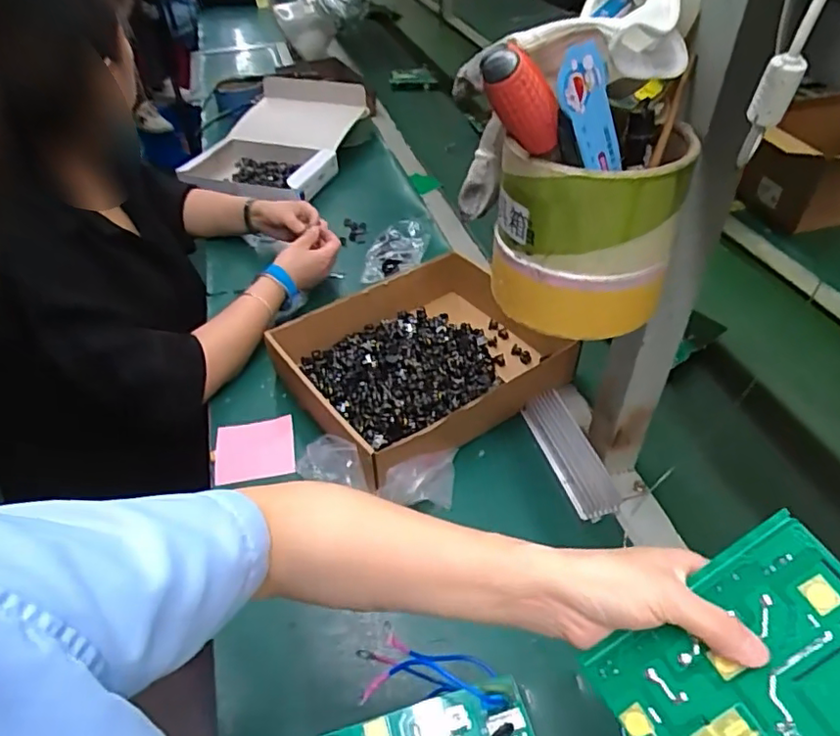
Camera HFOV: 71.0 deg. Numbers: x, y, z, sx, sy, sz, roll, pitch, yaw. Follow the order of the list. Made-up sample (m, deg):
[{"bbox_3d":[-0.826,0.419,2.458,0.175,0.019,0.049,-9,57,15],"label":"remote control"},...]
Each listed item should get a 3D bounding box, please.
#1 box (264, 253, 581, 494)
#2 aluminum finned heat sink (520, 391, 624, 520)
[{"bbox_3d":[0.005,-0.014,0.717,0.309,0.078,0.252,-28,50,-24],"label":"box"},{"bbox_3d":[0.162,0.093,0.636,0.046,0.012,0.143,-26,65,-1],"label":"aluminum finned heat sink"}]

